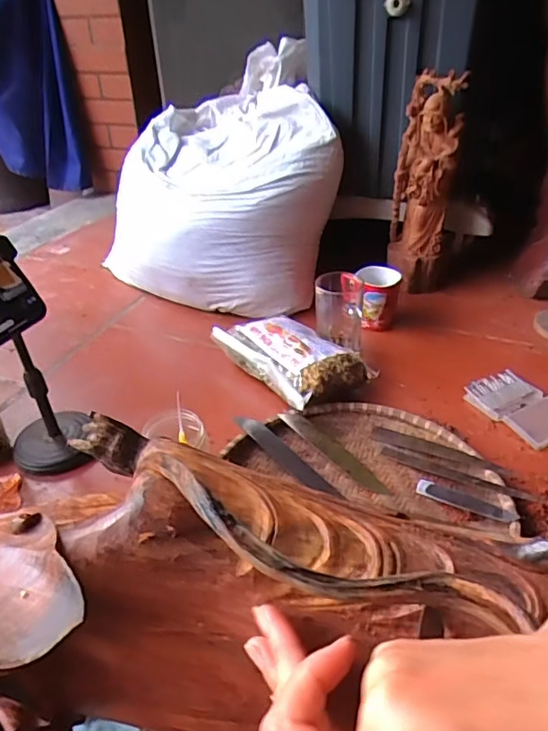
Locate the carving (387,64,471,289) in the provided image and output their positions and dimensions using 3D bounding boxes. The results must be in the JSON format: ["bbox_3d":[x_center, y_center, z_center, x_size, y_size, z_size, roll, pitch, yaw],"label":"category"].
[{"bbox_3d":[0.265,-0.302,0.974,0.104,0.364,0.087,7,35,13],"label":"carving"}]

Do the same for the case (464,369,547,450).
[{"bbox_3d":[0.348,0.055,0.758,0.103,0.021,0.131,-20,38,-24],"label":"case"}]

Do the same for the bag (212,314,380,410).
[{"bbox_3d":[0.027,-0.018,0.837,0.144,0.069,0.234,-22,39,-26],"label":"bag"}]

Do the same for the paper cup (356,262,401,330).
[{"bbox_3d":[0.182,-0.118,0.954,0.075,0.092,0.071,3,35,8],"label":"paper cup"}]

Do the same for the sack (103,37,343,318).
[{"bbox_3d":[-0.121,-0.354,1.085,0.446,0.361,0.484,-9,35,-10],"label":"sack"}]

